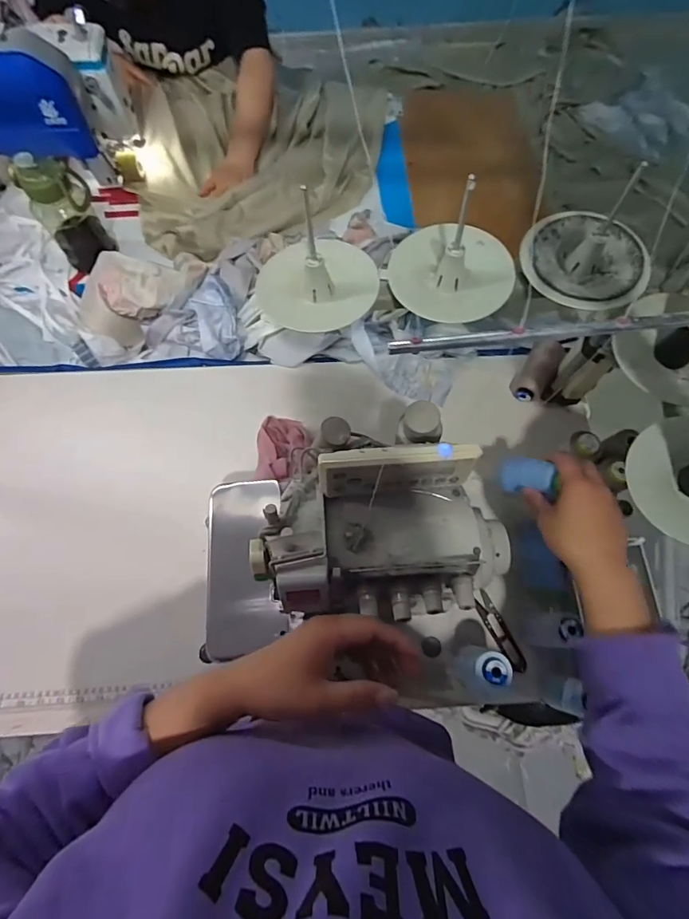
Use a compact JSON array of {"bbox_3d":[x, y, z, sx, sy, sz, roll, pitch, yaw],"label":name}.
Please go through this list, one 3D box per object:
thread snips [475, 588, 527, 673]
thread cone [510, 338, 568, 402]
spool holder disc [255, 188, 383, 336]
[{"bbox_3d":[0.218,0.240,0.633,0.027,0.012,0.113,-24,73,-8],"label":"thread snips"},{"bbox_3d":[0.319,-0.148,0.745,0.053,0.048,0.114,30,74,9],"label":"thread cone"},{"bbox_3d":[-0.027,-0.190,0.433,0.117,0.083,0.104,-21,73,-7],"label":"spool holder disc"}]

